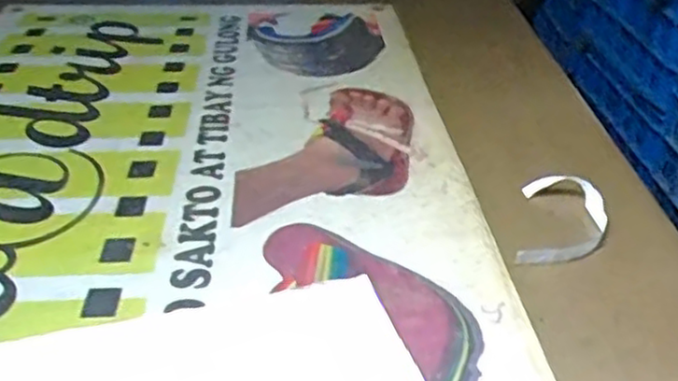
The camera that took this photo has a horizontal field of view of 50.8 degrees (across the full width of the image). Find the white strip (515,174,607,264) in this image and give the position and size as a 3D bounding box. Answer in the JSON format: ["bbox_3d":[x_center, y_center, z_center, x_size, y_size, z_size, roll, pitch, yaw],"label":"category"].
[{"bbox_3d":[0.203,0.026,0.643,0.077,0.020,0.130,9,32,11],"label":"white strip"}]

